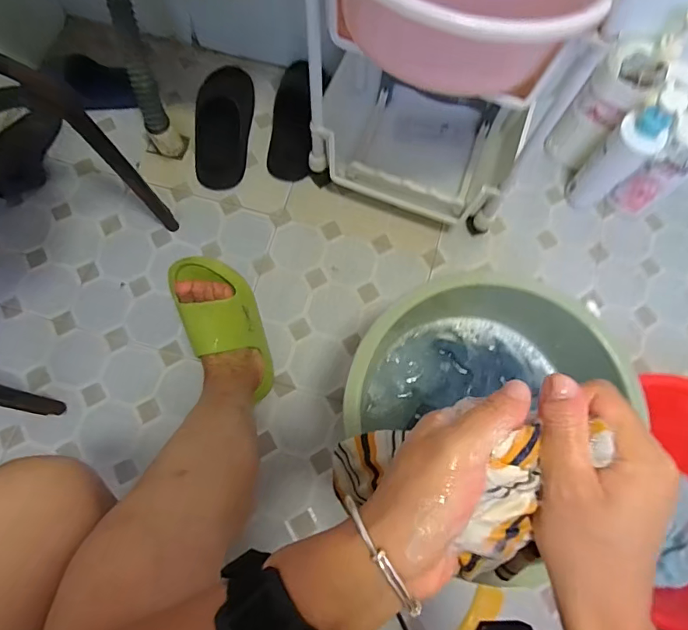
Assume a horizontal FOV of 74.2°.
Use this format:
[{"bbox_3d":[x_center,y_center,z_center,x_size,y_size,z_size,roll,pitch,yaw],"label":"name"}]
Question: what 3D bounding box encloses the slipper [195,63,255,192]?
[{"bbox_3d":[-0.229,-0.368,0.859,0.093,0.075,0.249,6,73,0],"label":"slipper"}]

